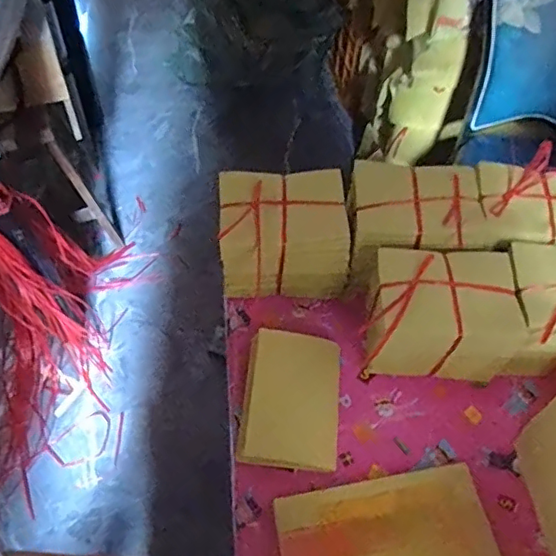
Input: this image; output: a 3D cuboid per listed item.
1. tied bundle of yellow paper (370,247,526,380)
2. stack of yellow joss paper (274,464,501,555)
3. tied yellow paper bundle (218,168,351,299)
[{"bbox_3d":[0.196,0.050,0.724,0.178,0.131,0.127,0,56,-2],"label":"tied bundle of yellow paper"},{"bbox_3d":[0.122,0.301,0.624,0.227,0.027,0.152,-8,57,-7],"label":"stack of yellow joss paper"},{"bbox_3d":[0.005,-0.058,0.777,0.165,0.121,0.124,-4,57,-5],"label":"tied yellow paper bundle"}]

